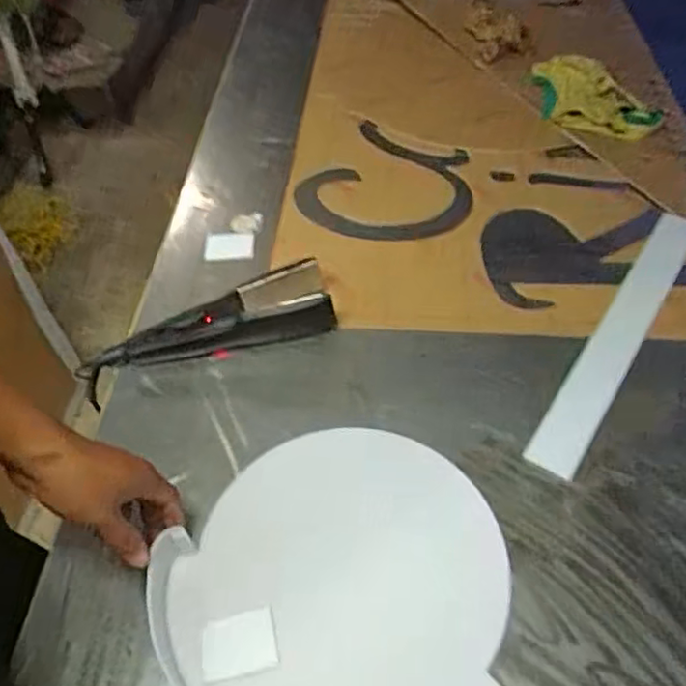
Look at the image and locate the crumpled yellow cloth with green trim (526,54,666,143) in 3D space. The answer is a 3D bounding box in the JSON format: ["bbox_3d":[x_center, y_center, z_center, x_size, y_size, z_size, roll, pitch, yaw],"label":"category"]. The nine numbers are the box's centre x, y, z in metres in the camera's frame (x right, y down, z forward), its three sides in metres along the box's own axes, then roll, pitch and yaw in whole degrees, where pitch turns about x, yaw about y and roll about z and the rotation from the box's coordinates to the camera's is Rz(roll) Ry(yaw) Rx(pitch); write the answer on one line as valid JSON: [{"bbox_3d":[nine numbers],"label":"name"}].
[{"bbox_3d":[0.408,-0.422,1.065,0.157,0.041,0.254,-20,51,-13],"label":"crumpled yellow cloth with green trim"}]

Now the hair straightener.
[{"bbox_3d":[-0.157,-0.012,0.726,0.298,0.054,0.075,-19,51,-14],"label":"hair straightener"}]

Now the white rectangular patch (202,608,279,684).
[{"bbox_3d":[-0.089,0.256,0.527,0.061,0.004,0.048,-13,50,-9],"label":"white rectangular patch"}]

